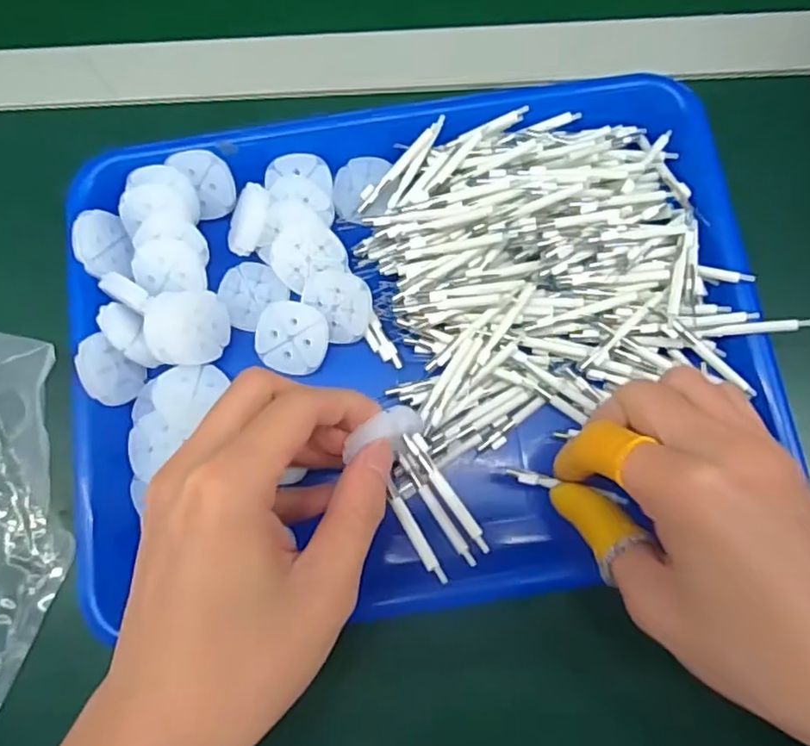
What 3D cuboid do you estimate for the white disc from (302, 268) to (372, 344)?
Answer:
[{"bbox_3d":[-0.033,-0.034,0.313,0.033,0.010,0.036,-1,101,1],"label":"white disc"}]

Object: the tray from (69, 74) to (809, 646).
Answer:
[{"bbox_3d":[0.006,-0.017,0.305,0.320,0.036,0.245,-7,77,-1],"label":"tray"}]

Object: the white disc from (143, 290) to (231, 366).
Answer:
[{"bbox_3d":[-0.103,-0.022,0.299,0.039,0.007,0.035,-6,94,-34],"label":"white disc"}]

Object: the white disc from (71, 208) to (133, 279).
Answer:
[{"bbox_3d":[-0.151,-0.064,0.311,0.008,0.028,0.033,-18,99,40],"label":"white disc"}]

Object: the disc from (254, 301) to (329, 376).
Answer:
[{"bbox_3d":[-0.056,-0.017,0.306,0.035,0.005,0.035,0,101,1],"label":"disc"}]

